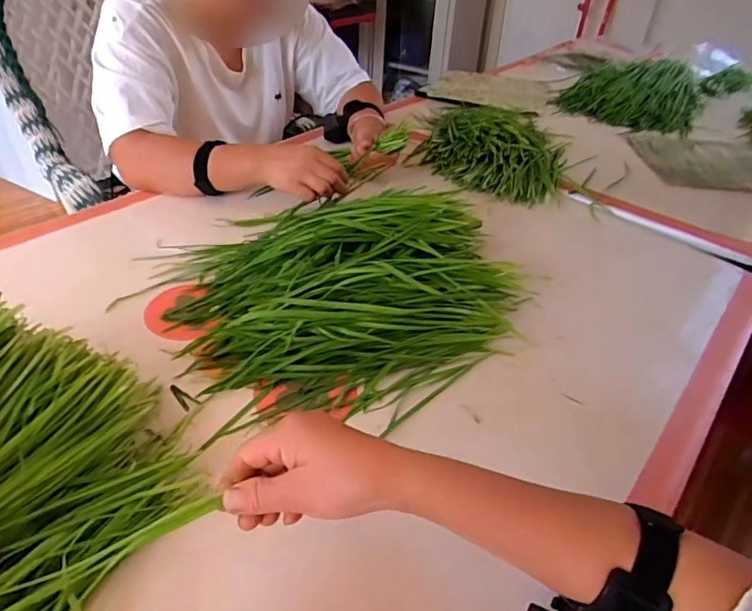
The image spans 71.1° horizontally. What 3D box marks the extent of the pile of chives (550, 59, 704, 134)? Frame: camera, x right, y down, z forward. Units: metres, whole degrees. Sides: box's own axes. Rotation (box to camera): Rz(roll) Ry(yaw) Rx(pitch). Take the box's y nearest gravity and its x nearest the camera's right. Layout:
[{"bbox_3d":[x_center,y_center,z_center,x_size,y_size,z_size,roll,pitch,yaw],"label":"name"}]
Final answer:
[{"bbox_3d":[0.585,-0.500,1.207,0.303,0.083,0.289,24,43,24],"label":"pile of chives"}]

